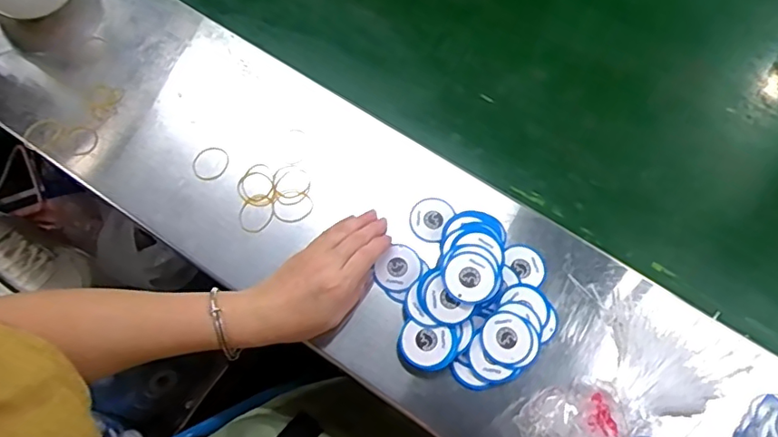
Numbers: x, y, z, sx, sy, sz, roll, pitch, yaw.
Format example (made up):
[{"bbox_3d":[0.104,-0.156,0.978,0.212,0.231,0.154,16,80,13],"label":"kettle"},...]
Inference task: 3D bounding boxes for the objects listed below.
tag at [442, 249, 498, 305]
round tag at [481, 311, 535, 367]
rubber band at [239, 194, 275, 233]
[{"bbox_3d":[0.076,0.053,0.513,0.048,0.004,0.048,-1,69,2],"label":"tag"},{"bbox_3d":[0.110,0.112,0.512,0.046,0.011,0.048,-1,69,2],"label":"round tag"},{"bbox_3d":[-0.135,-0.006,0.559,0.032,0.004,0.042,27,73,11],"label":"rubber band"}]

